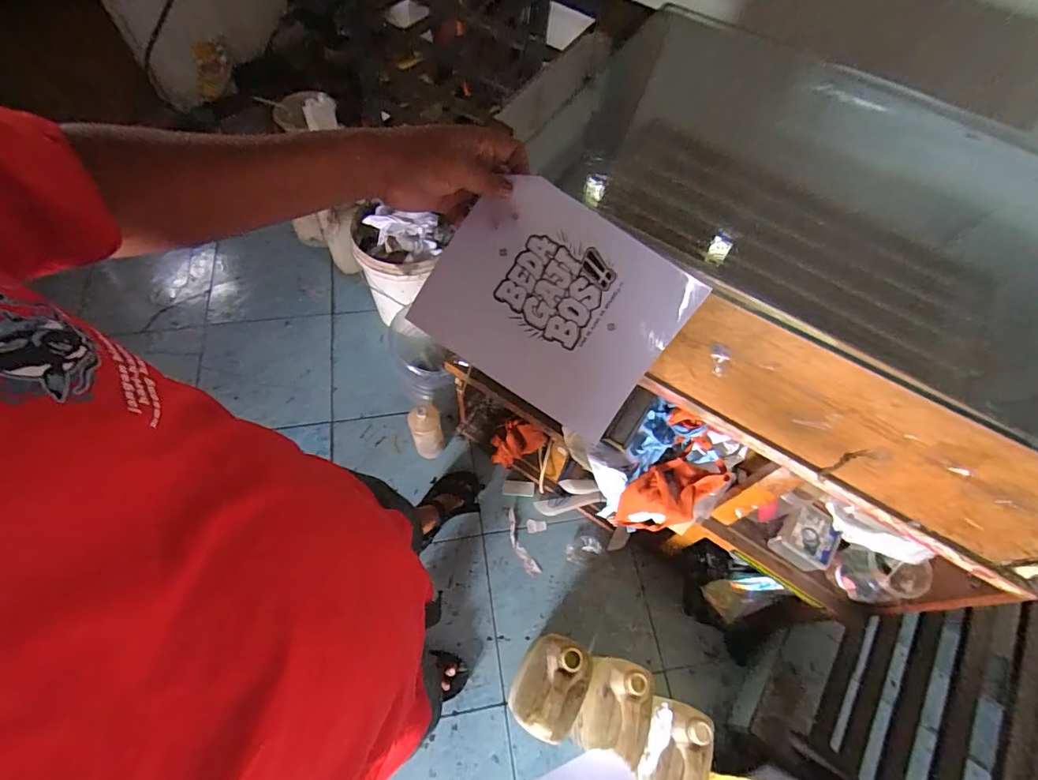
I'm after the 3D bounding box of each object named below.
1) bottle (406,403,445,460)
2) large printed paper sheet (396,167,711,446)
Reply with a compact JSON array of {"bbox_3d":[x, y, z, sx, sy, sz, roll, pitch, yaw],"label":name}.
[{"bbox_3d":[-0.259,0.118,1.384,0.083,0.249,0.082,2,62,-3],"label":"bottle"},{"bbox_3d":[0.026,-0.069,0.412,0.195,0.031,0.160,34,104,0],"label":"large printed paper sheet"}]

